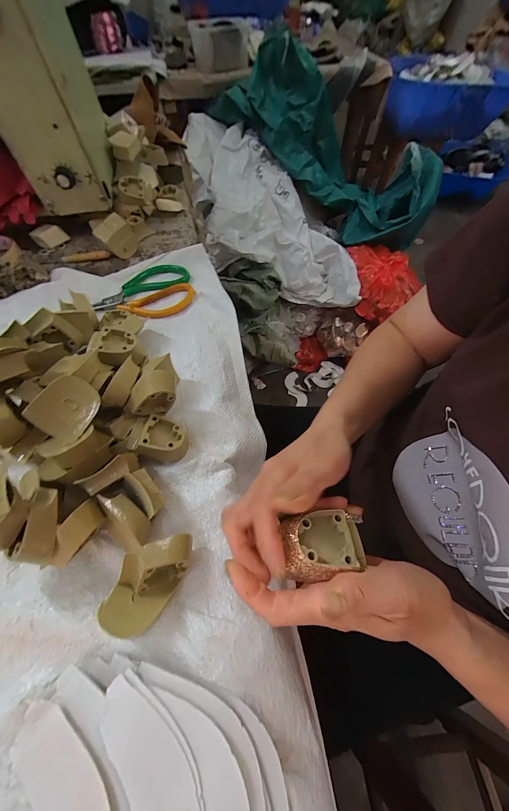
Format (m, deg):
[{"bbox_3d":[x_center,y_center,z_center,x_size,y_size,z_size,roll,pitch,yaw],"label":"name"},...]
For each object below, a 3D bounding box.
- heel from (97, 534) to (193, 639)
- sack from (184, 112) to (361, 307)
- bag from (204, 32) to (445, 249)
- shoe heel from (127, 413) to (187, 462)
[{"bbox_3d":[-0.085,0.133,0.215,0.047,0.047,0.079,29,65,16],"label":"heel"},{"bbox_3d":[0.069,-0.644,0.969,0.482,0.342,0.611,-12,61,-5],"label":"sack"},{"bbox_3d":[0.295,-0.933,1.020,0.824,0.237,0.357,34,64,-8],"label":"bag"},{"bbox_3d":[-0.095,0.034,0.282,0.056,0.030,0.036,18,38,-19],"label":"shoe heel"}]

